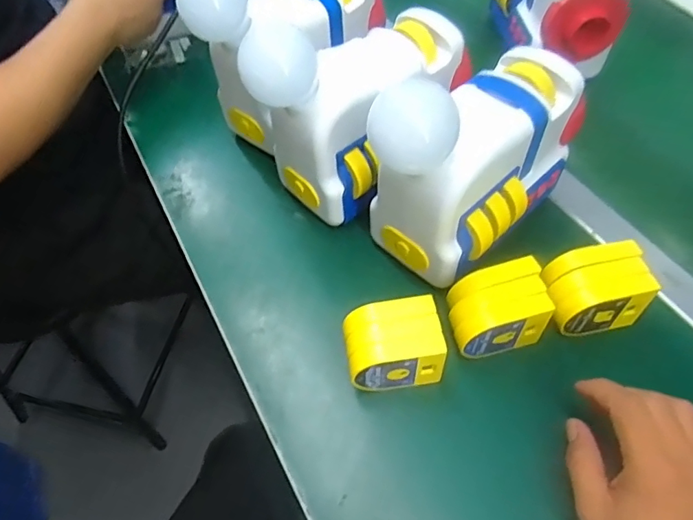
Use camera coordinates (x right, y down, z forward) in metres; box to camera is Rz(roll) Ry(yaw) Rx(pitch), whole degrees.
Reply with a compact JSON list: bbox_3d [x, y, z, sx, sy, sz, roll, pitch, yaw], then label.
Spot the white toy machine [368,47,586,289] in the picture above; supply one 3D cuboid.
[{"bbox_3d":[0.113,-0.095,0.413,0.195,0.163,0.101,-40,63,-23],"label":"white toy machine"}]

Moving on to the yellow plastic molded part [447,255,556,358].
[{"bbox_3d":[0.124,0.042,0.412,0.082,0.052,0.056,-14,56,-8],"label":"yellow plastic molded part"}]

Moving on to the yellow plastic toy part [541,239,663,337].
[{"bbox_3d":[0.207,0.024,0.416,0.074,0.054,0.055,-7,55,-3],"label":"yellow plastic toy part"}]

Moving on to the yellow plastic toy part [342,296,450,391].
[{"bbox_3d":[0.036,0.066,0.391,0.071,0.048,0.055,-7,55,-3],"label":"yellow plastic toy part"}]

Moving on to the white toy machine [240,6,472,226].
[{"bbox_3d":[0.018,-0.147,0.454,0.204,0.166,0.098,-40,63,-23],"label":"white toy machine"}]

